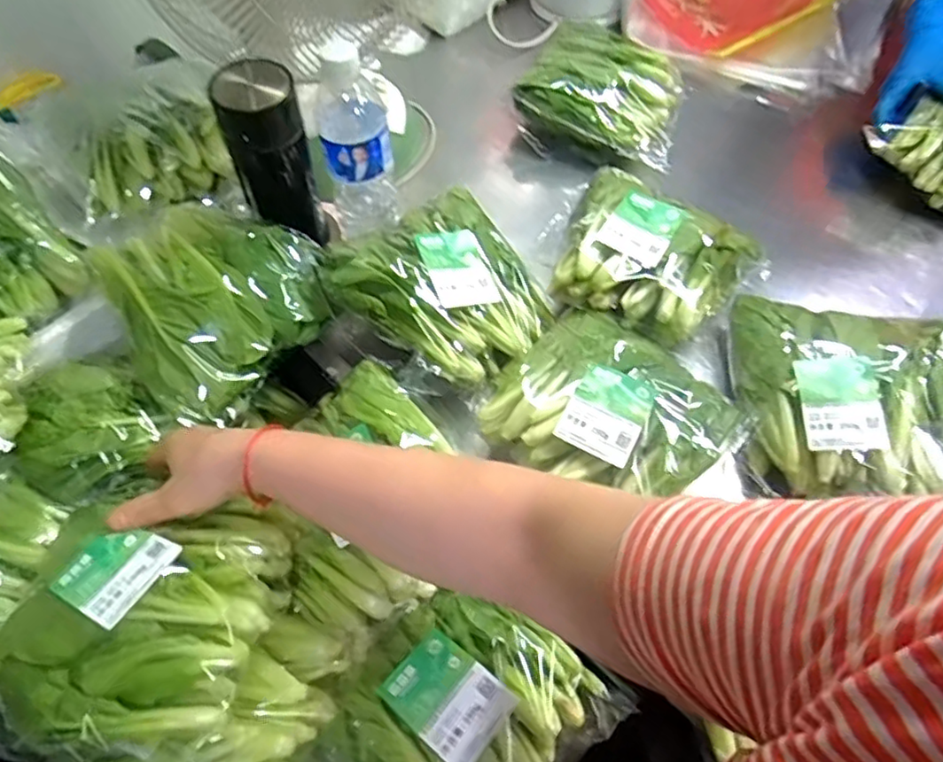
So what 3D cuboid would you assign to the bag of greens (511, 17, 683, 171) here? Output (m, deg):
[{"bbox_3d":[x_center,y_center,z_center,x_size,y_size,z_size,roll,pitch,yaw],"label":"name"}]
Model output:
[{"bbox_3d":[0.162,-0.355,0.779,0.186,0.068,0.161,18,59,11],"label":"bag of greens"}]

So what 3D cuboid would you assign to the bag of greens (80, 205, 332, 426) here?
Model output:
[{"bbox_3d":[-0.226,-0.075,0.566,0.151,0.075,0.177,38,65,22],"label":"bag of greens"}]

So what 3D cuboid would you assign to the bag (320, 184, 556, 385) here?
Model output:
[{"bbox_3d":[-0.016,-0.091,0.602,0.177,0.055,0.185,49,57,-5],"label":"bag"}]

